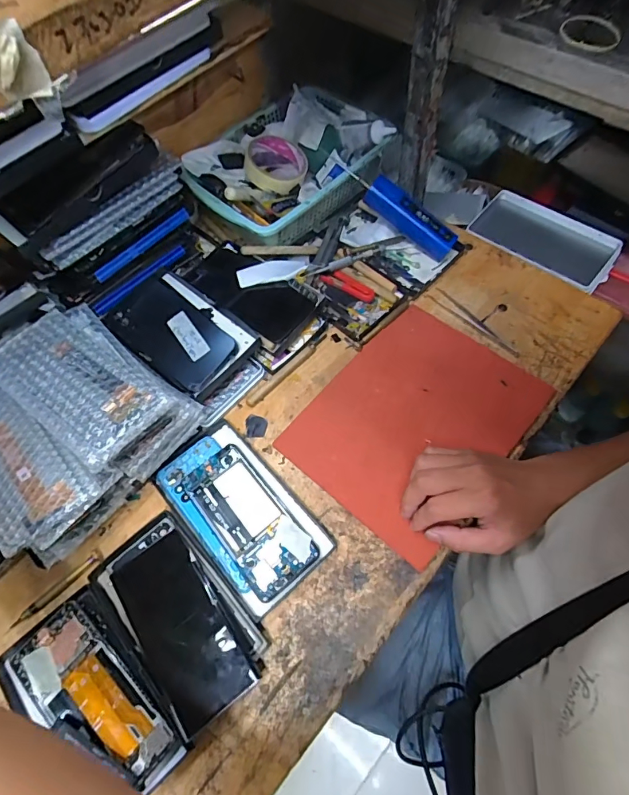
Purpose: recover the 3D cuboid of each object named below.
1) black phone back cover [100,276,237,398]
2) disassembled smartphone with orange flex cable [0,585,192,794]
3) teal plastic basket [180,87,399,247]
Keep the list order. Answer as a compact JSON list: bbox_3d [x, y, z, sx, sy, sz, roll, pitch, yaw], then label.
[{"bbox_3d":[-0.173,-0.079,0.534,0.162,0.013,0.089,38,80,17],"label":"black phone back cover"},{"bbox_3d":[-0.199,0.269,0.395,0.177,0.011,0.096,40,73,20],"label":"disassembled smartphone with orange flex cable"},{"bbox_3d":[-0.036,-0.330,0.638,0.266,0.080,0.193,-42,67,-13],"label":"teal plastic basket"}]

